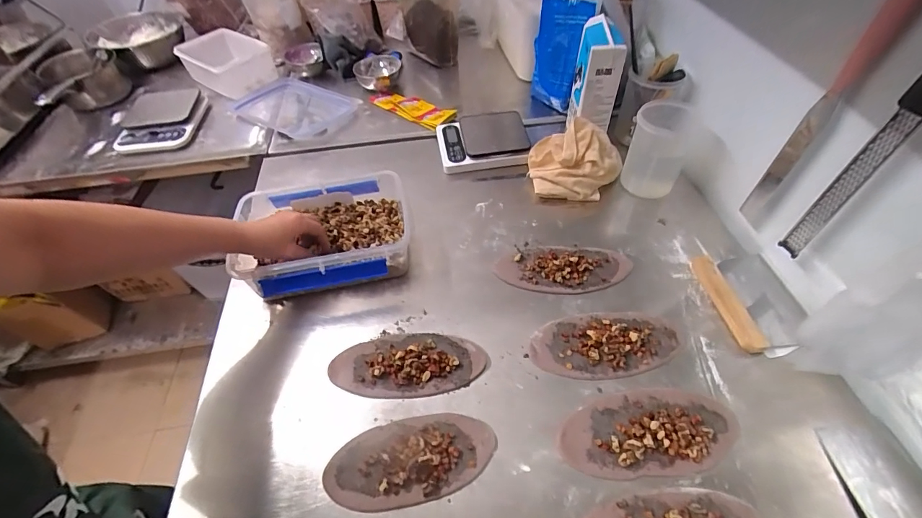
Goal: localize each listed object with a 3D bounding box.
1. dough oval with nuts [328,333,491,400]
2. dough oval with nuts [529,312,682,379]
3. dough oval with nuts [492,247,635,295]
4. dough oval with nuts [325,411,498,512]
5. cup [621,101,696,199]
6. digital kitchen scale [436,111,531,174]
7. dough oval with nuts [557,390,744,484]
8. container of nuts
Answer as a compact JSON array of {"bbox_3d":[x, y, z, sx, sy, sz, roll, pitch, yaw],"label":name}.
[{"bbox_3d":[-0.068,0.136,0.532,0.202,0.020,0.084,-2,50,1],"label":"dough oval with nuts"},{"bbox_3d":[0.192,0.111,0.539,0.194,0.014,0.087,-7,50,-3],"label":"dough oval with nuts"},{"bbox_3d":[0.158,0.012,0.621,0.201,0.018,0.086,1,50,4],"label":"dough oval with nuts"},{"bbox_3d":[-0.056,0.224,0.458,0.188,0.018,0.087,-10,51,-5],"label":"dough oval with nuts"},{"bbox_3d":[0.350,-0.191,0.712,0.093,0.143,0.101,28,57,24],"label":"cup"},{"bbox_3d":[0.041,-0.233,0.812,0.176,0.047,0.134,-3,50,1],"label":"digital kitchen scale"},{"bbox_3d":[0.216,0.198,0.465,0.199,0.016,0.091,-5,50,-1],"label":"dough oval with nuts"},{"bbox_3d":[-0.205,-0.038,0.630,0.248,0.078,0.198,-14,51,-8],"label":"container of nuts"}]

